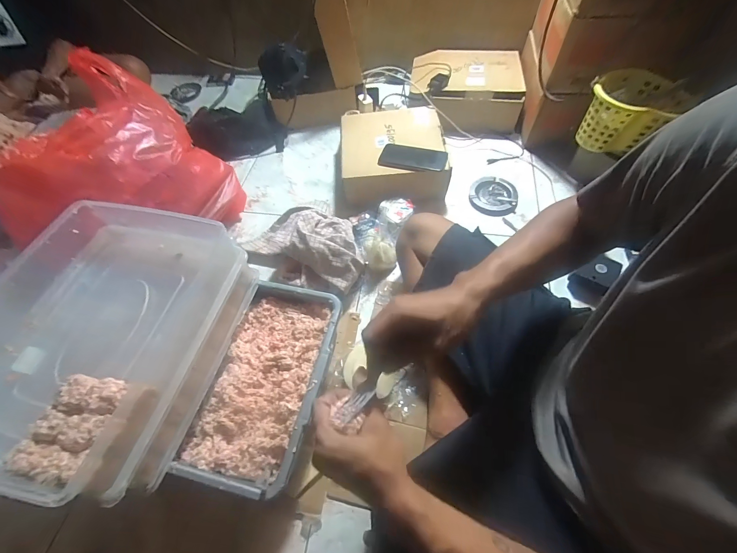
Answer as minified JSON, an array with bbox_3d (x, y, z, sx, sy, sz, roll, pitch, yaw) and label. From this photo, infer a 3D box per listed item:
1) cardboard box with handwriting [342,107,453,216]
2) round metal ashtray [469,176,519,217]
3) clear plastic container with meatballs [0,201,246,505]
[{"bbox_3d":[0.067,-0.308,0.825,0.256,0.118,0.270,-2,59,3],"label":"cardboard box with handwriting"},{"bbox_3d":[0.319,-0.206,0.800,0.101,0.030,0.117,-20,60,-8],"label":"round metal ashtray"},{"bbox_3d":[-0.385,0.073,0.459,0.302,0.111,0.359,10,60,10],"label":"clear plastic container with meatballs"}]

